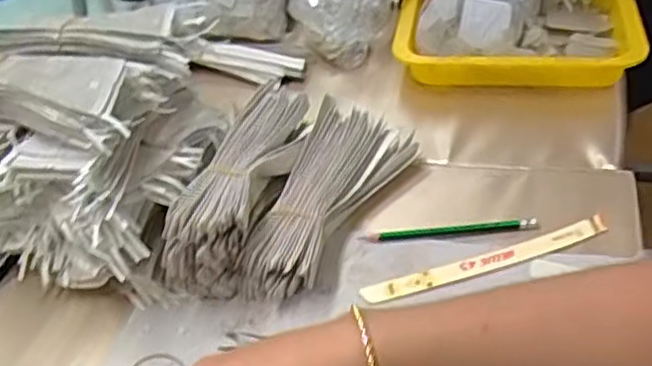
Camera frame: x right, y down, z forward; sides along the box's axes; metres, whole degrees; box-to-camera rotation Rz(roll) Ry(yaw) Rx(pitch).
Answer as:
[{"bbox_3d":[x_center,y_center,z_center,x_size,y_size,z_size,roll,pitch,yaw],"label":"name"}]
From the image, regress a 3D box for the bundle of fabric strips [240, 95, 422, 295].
[{"bbox_3d":[-0.004,0.010,0.598,0.084,0.048,0.211,17,47,26],"label":"bundle of fabric strips"}]

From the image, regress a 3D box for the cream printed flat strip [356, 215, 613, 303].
[{"bbox_3d":[0.128,0.062,0.549,0.204,0.004,0.019,-16,48,-5],"label":"cream printed flat strip"}]

